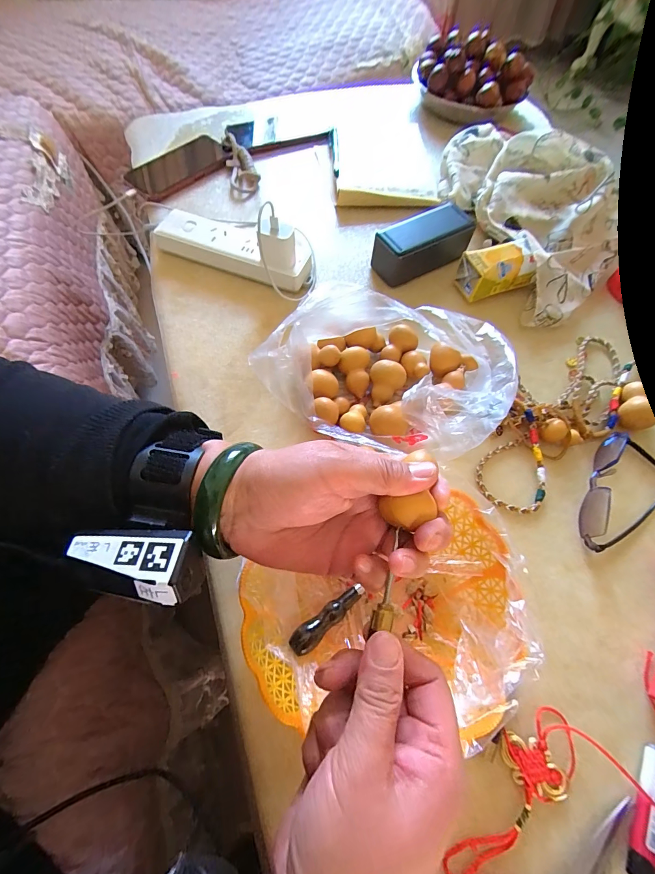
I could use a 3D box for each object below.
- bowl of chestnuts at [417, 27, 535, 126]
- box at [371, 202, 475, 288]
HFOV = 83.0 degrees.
[{"bbox_3d":[0.262,-0.648,0.663,0.192,0.079,0.182,16,64,5],"label":"bowl of chestnuts"},{"bbox_3d":[0.120,-0.247,0.481,0.131,0.049,0.061,-27,68,-15],"label":"box"}]

